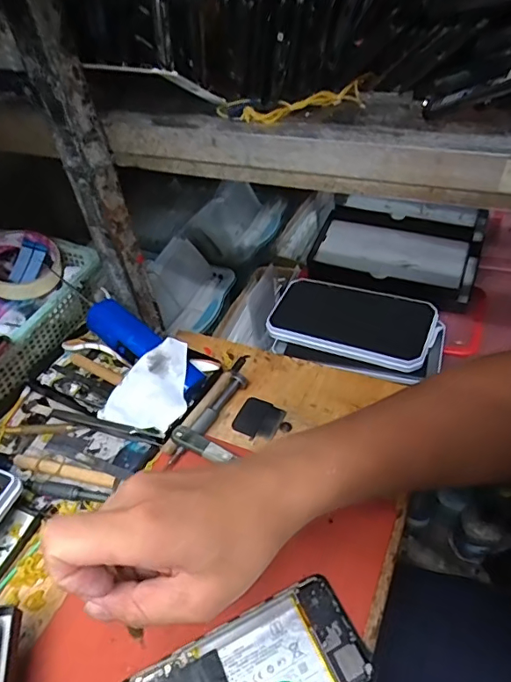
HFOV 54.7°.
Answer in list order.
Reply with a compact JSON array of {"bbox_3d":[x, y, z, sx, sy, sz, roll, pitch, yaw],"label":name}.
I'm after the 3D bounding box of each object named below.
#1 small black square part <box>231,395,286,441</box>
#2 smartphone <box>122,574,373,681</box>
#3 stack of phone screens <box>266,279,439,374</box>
[{"bbox_3d":[0.003,0.073,0.466,0.043,0.005,0.041,20,51,24],"label":"small black square part"},{"bbox_3d":[-0.008,0.211,0.308,0.152,0.006,0.074,-17,47,-9],"label":"smartphone"},{"bbox_3d":[0.106,-0.022,0.556,0.176,0.025,0.093,15,49,20],"label":"stack of phone screens"}]

